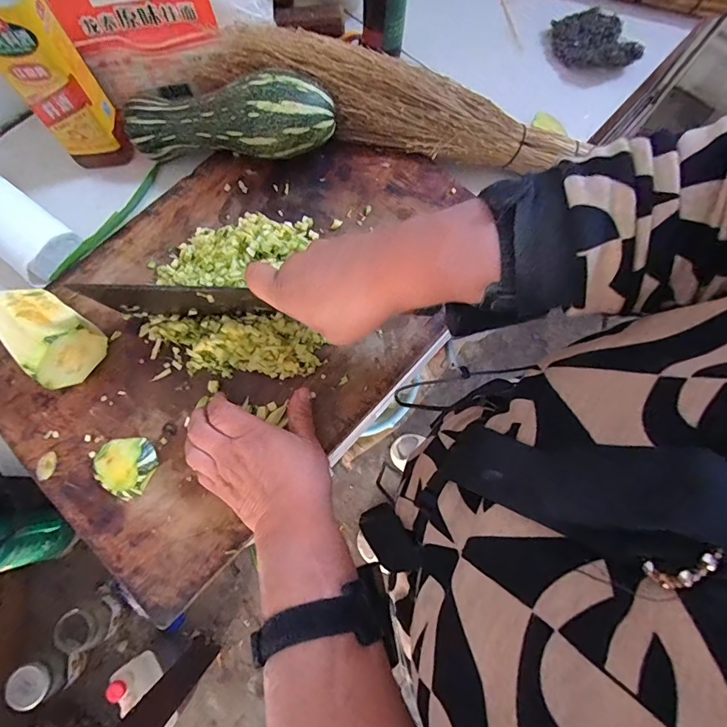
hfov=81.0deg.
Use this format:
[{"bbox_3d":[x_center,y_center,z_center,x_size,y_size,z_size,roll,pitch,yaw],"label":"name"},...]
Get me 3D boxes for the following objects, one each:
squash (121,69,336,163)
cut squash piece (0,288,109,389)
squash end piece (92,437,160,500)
[{"bbox_3d":[-0.136,-0.243,0.423,0.212,0.060,0.061,5,73,15],"label":"squash"},{"bbox_3d":[-0.272,-0.026,0.364,0.086,0.062,0.058,34,76,8],"label":"cut squash piece"},{"bbox_3d":[-0.201,0.085,0.359,0.047,0.016,0.048,22,75,5],"label":"squash end piece"}]

